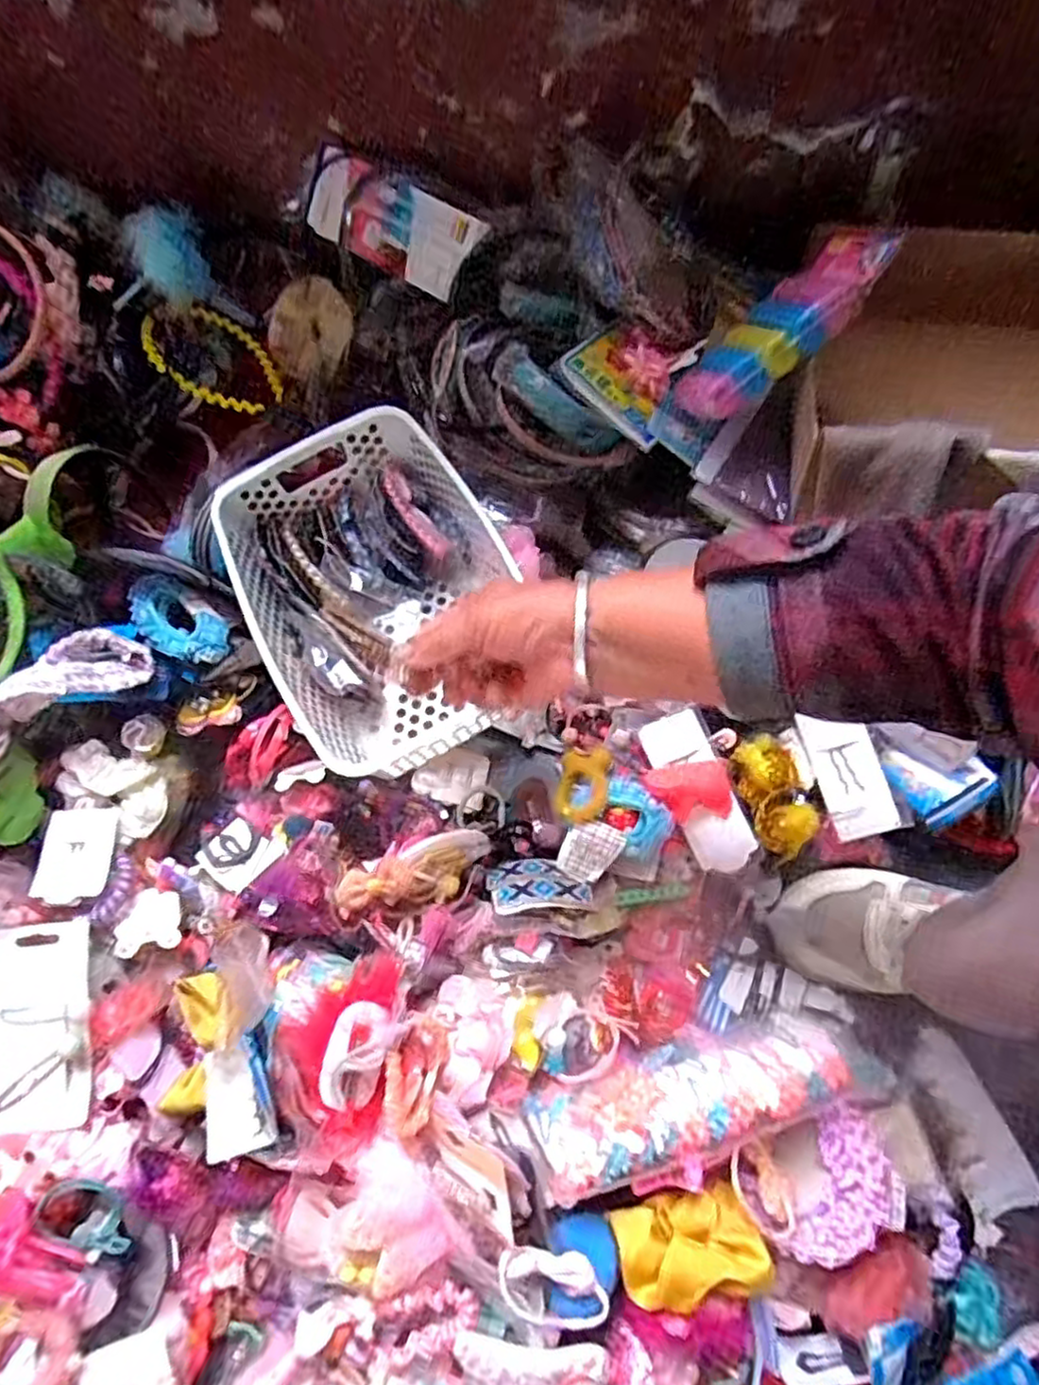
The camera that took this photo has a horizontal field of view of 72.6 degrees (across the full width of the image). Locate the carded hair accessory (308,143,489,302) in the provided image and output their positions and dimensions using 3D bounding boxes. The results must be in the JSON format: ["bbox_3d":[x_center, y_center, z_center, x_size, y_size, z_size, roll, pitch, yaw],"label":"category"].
[{"bbox_3d":[-0.135,-0.466,0.699,0.221,0.079,0.025,36,32,17],"label":"carded hair accessory"}]

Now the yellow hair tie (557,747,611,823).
[{"bbox_3d":[0.052,0.079,0.589,0.044,0.016,0.059,2,68,18],"label":"yellow hair tie"}]

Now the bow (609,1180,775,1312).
[{"bbox_3d":[0.099,0.321,0.412,0.080,0.046,0.048,-13,67,-8],"label":"bow"}]

